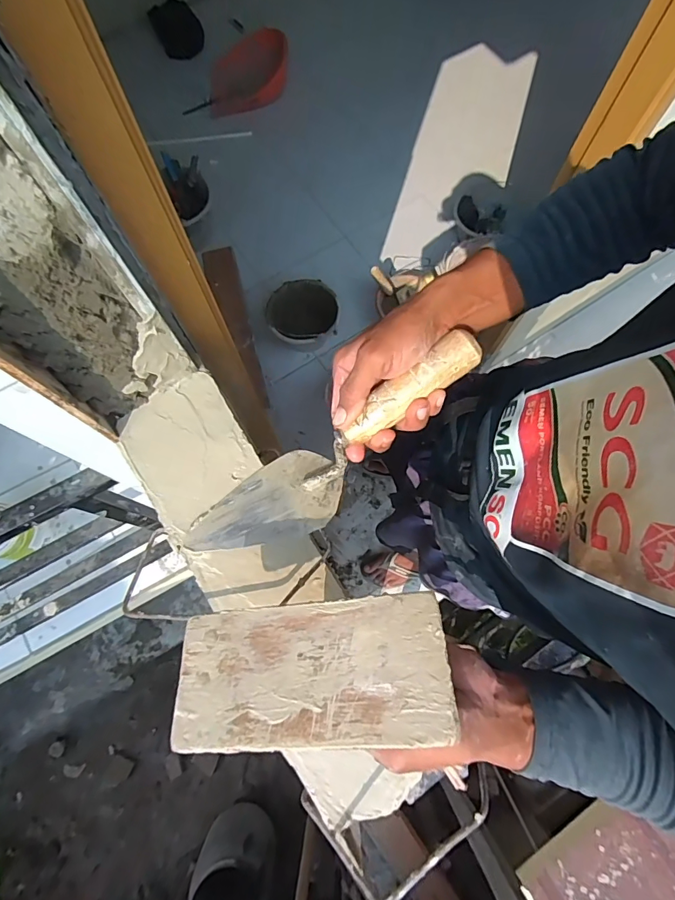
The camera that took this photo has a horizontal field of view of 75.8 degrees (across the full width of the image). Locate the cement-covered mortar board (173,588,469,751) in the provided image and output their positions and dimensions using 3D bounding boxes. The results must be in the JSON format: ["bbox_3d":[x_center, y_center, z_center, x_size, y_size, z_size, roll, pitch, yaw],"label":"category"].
[{"bbox_3d":[-0.019,0.140,0.277,0.173,0.022,0.079,-8,72,9],"label":"cement-covered mortar board"}]

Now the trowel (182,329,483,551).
[{"bbox_3d":[-0.007,0.008,0.386,0.304,0.066,0.085,-39,74,19],"label":"trowel"}]

